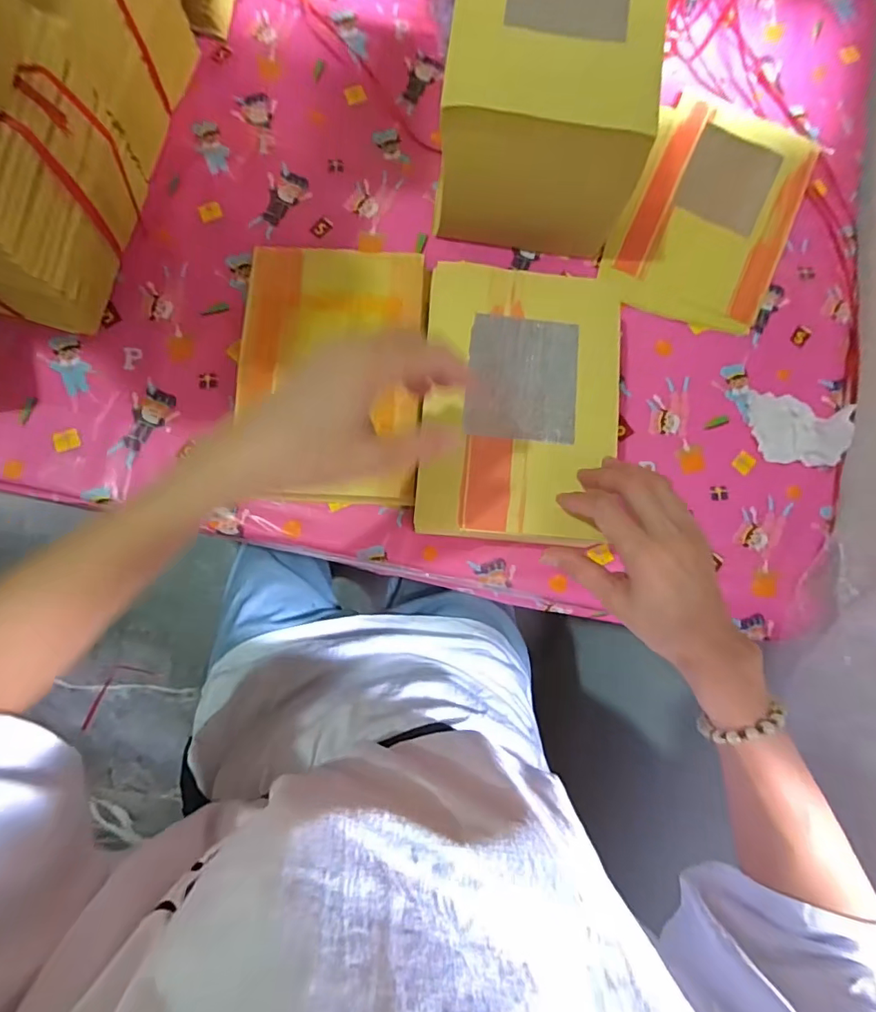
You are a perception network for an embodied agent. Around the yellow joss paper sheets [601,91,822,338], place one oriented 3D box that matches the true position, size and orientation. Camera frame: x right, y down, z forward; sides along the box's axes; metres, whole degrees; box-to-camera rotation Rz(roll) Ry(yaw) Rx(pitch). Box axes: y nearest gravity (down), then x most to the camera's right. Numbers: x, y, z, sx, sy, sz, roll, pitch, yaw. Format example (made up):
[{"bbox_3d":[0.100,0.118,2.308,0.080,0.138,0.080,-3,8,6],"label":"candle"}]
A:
[{"bbox_3d":[0.285,-0.305,0.514,0.170,0.011,0.244,22,81,1],"label":"yellow joss paper sheets"}]

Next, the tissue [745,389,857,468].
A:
[{"bbox_3d":[0.349,-0.073,0.476,0.089,0.028,0.066,13,82,-1],"label":"tissue"}]

